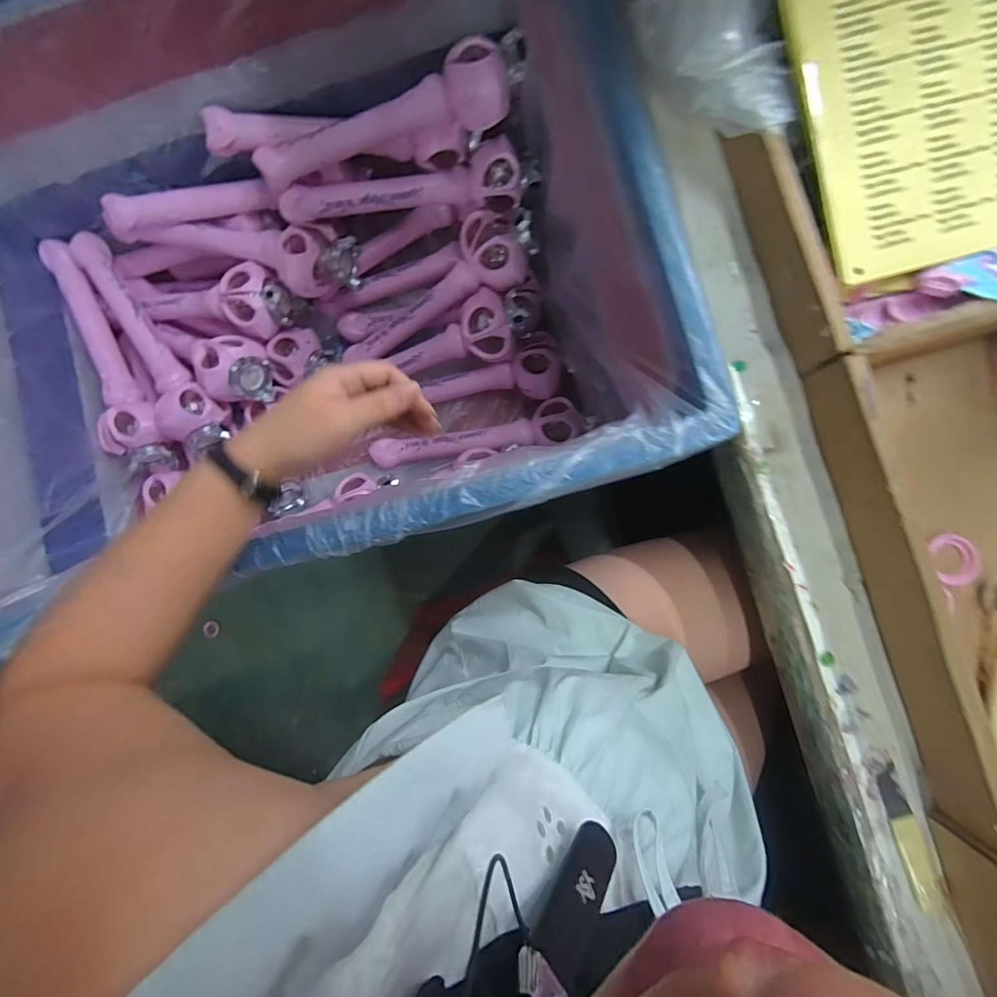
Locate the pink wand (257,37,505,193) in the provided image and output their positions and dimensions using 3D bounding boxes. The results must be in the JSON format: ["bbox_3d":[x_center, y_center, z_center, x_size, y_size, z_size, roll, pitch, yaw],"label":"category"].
[{"bbox_3d":[-0.152,-0.486,0.581,0.333,0.068,0.063,-13,86,3],"label":"pink wand"}]

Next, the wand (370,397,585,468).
[{"bbox_3d":[-0.039,-0.102,0.725,0.334,0.042,0.067,-7,86,3],"label":"wand"}]

